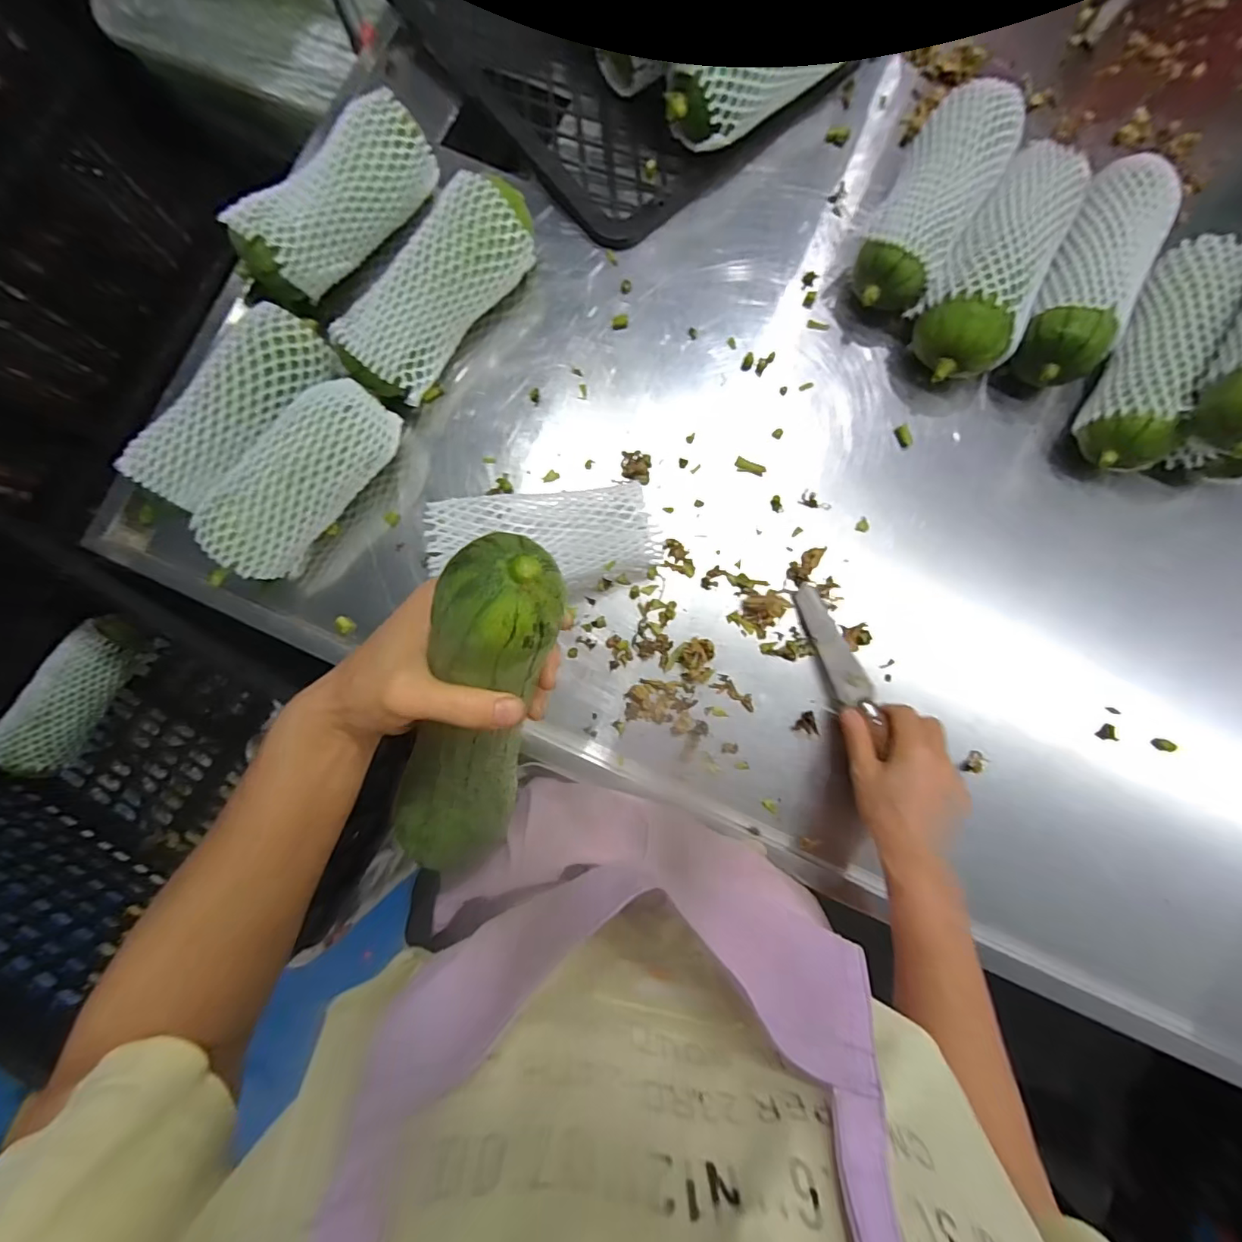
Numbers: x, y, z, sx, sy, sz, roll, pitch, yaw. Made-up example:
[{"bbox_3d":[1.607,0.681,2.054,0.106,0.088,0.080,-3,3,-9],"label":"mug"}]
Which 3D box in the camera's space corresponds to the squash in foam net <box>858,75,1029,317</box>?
[{"bbox_3d":[0.273,-0.366,0.479,0.083,0.078,0.187,29,85,3],"label":"squash in foam net"}]

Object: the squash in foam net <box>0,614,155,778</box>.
[{"bbox_3d":[-0.682,0.083,0.661,0.073,0.072,0.214,29,85,3],"label":"squash in foam net"}]

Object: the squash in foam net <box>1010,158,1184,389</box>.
[{"bbox_3d":[0.420,-0.303,0.479,0.081,0.071,0.206,28,85,3],"label":"squash in foam net"}]

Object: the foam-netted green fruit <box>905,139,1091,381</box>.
[{"bbox_3d":[0.330,-0.310,0.474,0.087,0.076,0.211,30,85,3],"label":"foam-netted green fruit"}]

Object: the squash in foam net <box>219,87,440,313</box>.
[{"bbox_3d":[-0.255,-0.372,0.474,0.071,0.068,0.197,39,88,4],"label":"squash in foam net"}]

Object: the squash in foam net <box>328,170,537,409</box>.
[{"bbox_3d":[-0.160,-0.291,0.481,0.077,0.080,0.212,37,85,4],"label":"squash in foam net"}]

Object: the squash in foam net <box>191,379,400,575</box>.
[{"bbox_3d":[-0.272,-0.123,0.466,0.079,0.090,0.178,39,85,4],"label":"squash in foam net"}]

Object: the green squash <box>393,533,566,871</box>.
[{"bbox_3d":[-0.078,0.058,0.279,0.057,0.045,0.223,24,128,3],"label":"green squash"}]

